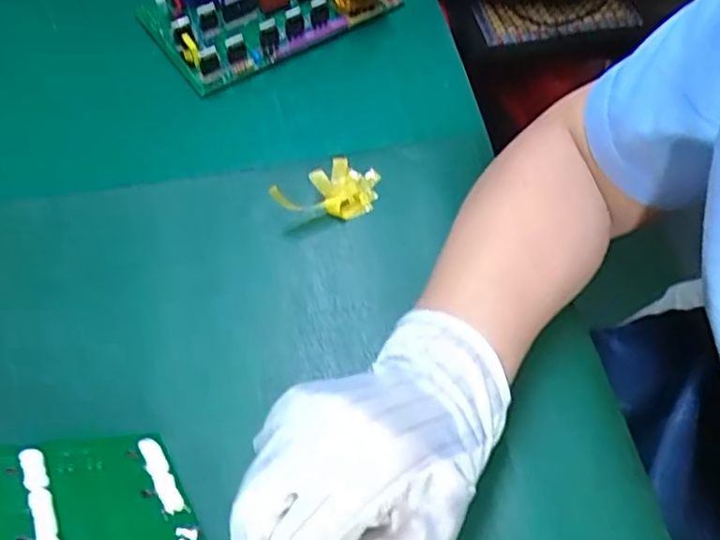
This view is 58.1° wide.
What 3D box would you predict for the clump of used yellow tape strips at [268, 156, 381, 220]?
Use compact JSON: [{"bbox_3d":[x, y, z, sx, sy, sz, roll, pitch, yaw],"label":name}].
[{"bbox_3d":[-0.017,-0.053,0.432,0.041,0.028,0.069,36,64,24],"label":"clump of used yellow tape strips"}]

